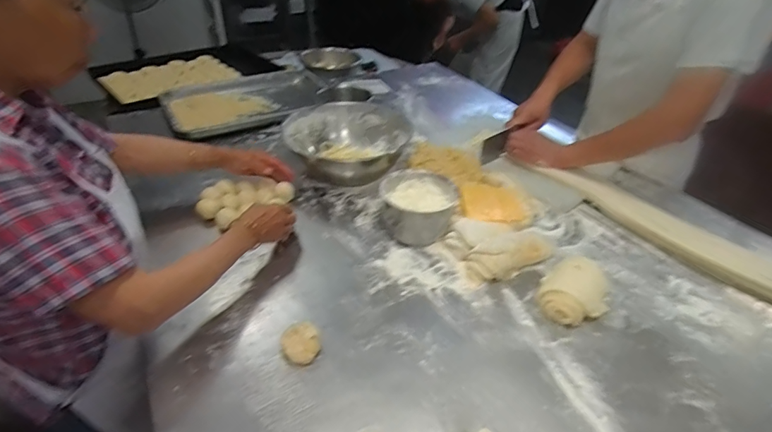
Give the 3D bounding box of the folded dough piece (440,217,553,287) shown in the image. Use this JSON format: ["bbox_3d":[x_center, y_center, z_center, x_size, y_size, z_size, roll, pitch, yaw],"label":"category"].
[{"bbox_3d":[0.218,0.052,0.825,0.169,0.063,0.122,-15,39,-21],"label":"folded dough piece"}]

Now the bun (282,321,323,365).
[{"bbox_3d":[-0.126,0.193,0.649,0.056,0.037,0.052,1,36,-1],"label":"bun"}]

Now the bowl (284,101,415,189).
[{"bbox_3d":[-0.098,-0.184,1.095,0.292,0.113,0.292,1,36,-1],"label":"bowl"}]

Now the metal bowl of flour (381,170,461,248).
[{"bbox_3d":[0.070,-0.018,0.882,0.144,0.096,0.140,1,36,-1],"label":"metal bowl of flour"}]

